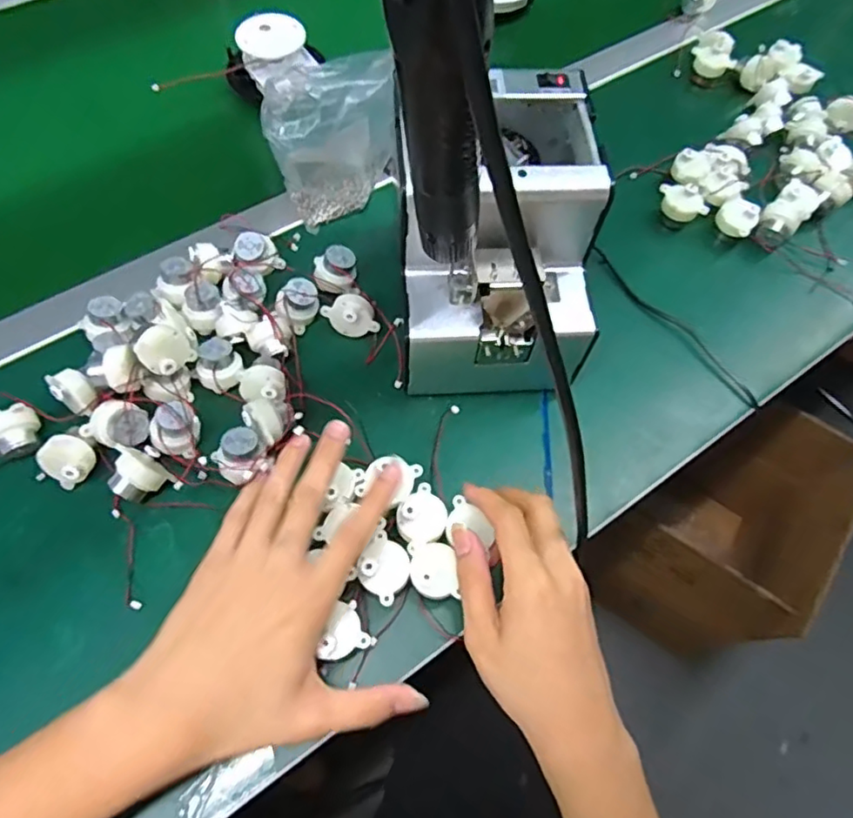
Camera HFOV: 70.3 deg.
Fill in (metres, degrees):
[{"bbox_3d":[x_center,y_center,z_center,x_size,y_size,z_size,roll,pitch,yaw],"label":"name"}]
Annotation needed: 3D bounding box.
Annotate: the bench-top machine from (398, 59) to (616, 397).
[{"bbox_3d":[0.045,-0.113,0.428,0.125,0.152,0.164,-2,64,-5],"label":"bench-top machine"}]

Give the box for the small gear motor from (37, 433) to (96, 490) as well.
[{"bbox_3d":[-0.240,0.034,0.405,0.031,0.026,0.029,44,65,-16],"label":"small gear motor"}]

